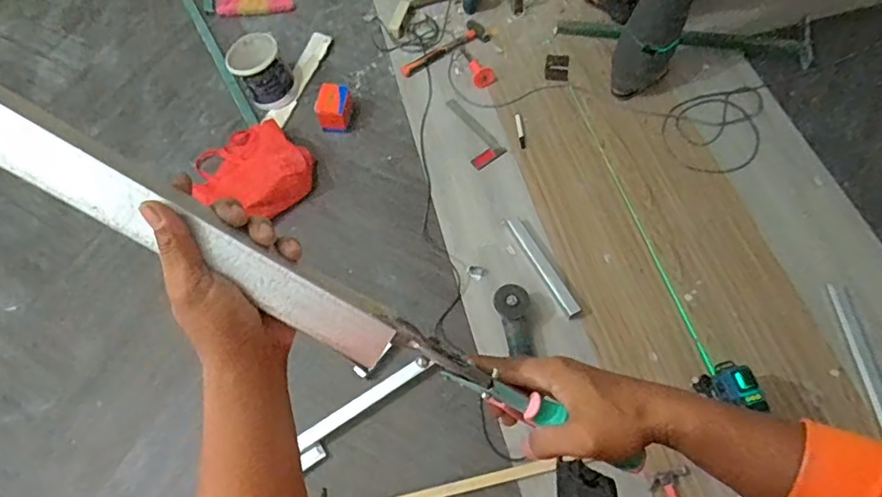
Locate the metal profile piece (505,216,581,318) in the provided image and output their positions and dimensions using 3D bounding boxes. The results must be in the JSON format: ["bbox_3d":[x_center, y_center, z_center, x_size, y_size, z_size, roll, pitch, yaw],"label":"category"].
[{"bbox_3d":[0.299,0.048,1.606,0.053,0.020,0.352,-25,66,-10],"label":"metal profile piece"}]

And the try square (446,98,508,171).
[{"bbox_3d":[0.088,-0.396,1.836,0.117,0.017,0.301,-33,68,-13],"label":"try square"}]

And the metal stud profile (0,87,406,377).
[{"bbox_3d":[-0.184,-0.018,0.371,0.346,0.032,0.047,32,67,-12],"label":"metal stud profile"}]

